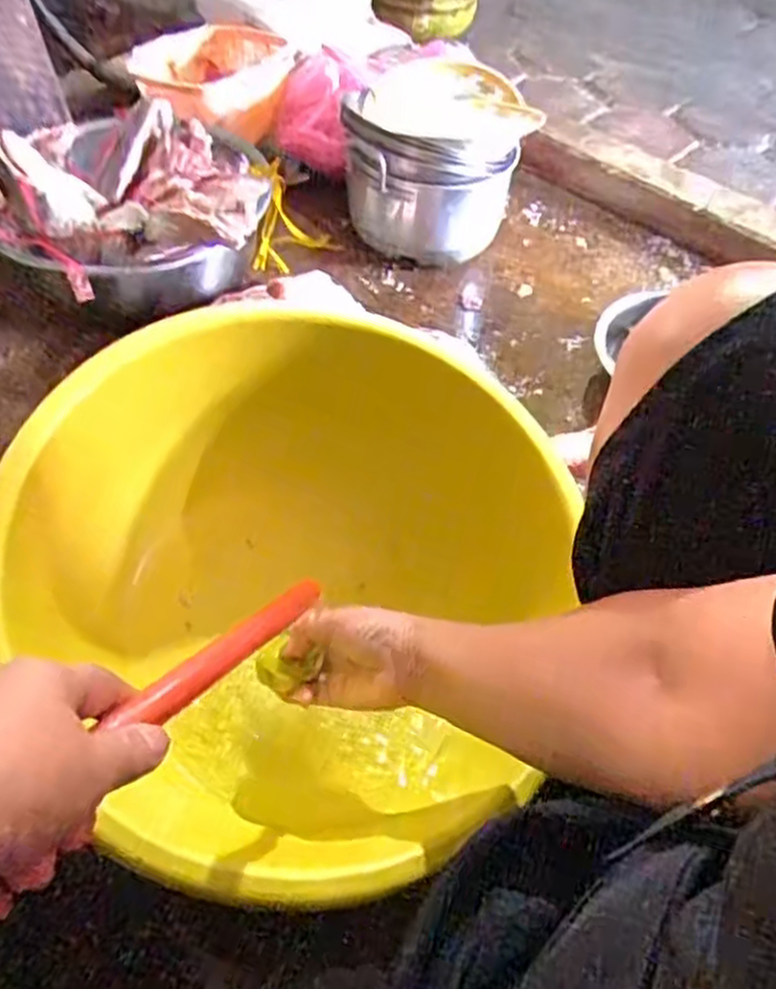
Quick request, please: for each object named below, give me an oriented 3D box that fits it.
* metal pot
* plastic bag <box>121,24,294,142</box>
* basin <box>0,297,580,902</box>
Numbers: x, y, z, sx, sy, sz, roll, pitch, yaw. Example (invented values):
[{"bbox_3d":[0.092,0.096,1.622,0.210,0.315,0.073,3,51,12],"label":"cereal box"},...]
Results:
[{"bbox_3d":[0.064,-0.457,1.080,0.242,0.211,0.213,-2,52,-4],"label":"metal pot"},{"bbox_3d":[-0.262,-0.631,1.176,0.239,0.086,0.250,-14,54,-13],"label":"plastic bag"},{"bbox_3d":[-0.063,0.085,0.583,0.346,0.238,0.404,16,53,10],"label":"basin"}]

